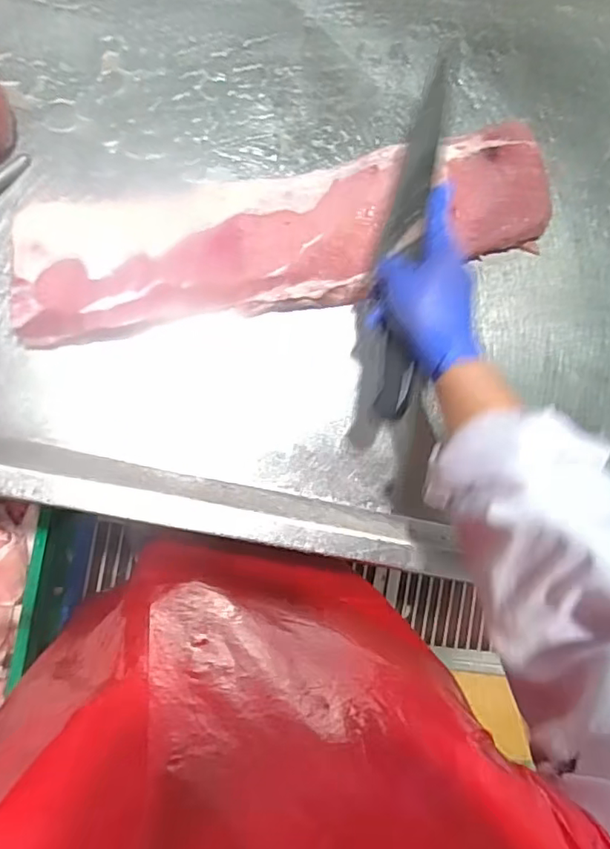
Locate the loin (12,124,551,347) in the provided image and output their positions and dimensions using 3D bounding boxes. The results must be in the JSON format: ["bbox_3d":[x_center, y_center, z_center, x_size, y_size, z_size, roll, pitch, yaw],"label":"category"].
[{"bbox_3d":[-0.005,-0.189,0.543,0.535,0.064,0.148,-11,90,-9],"label":"loin"}]

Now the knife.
[{"bbox_3d":[0.089,-0.170,0.505,0.037,0.054,0.332,10,79,-8],"label":"knife"}]

